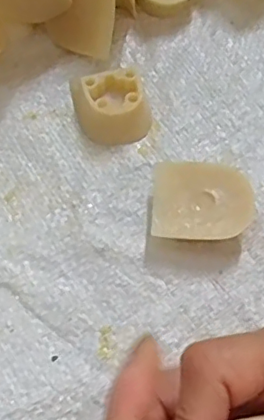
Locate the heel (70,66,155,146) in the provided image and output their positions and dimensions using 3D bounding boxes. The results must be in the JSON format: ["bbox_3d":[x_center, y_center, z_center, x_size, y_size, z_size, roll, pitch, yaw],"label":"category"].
[{"bbox_3d":[-0.009,-0.053,0.300,0.037,0.017,0.036,-13,66,-9],"label":"heel"}]

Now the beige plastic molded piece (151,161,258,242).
[{"bbox_3d":[0.034,-0.002,0.277,0.048,0.018,0.038,2,65,-2],"label":"beige plastic molded piece"}]

